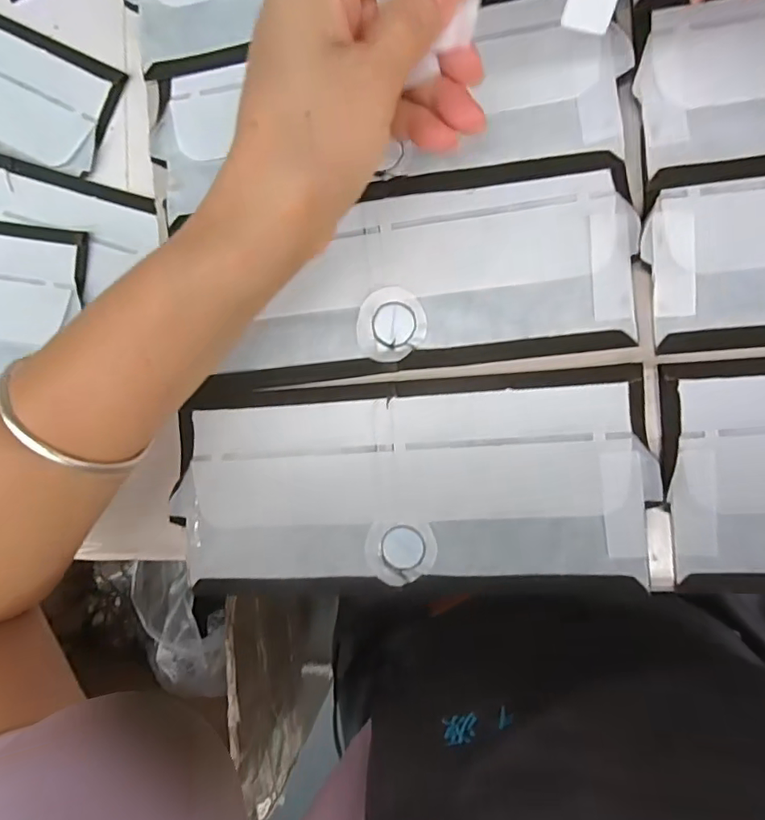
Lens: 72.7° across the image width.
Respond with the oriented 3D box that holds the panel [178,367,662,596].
[{"bbox_3d":[0.010,0.038,0.263,0.232,0.008,0.103,-3,89,10],"label":"panel"}]

